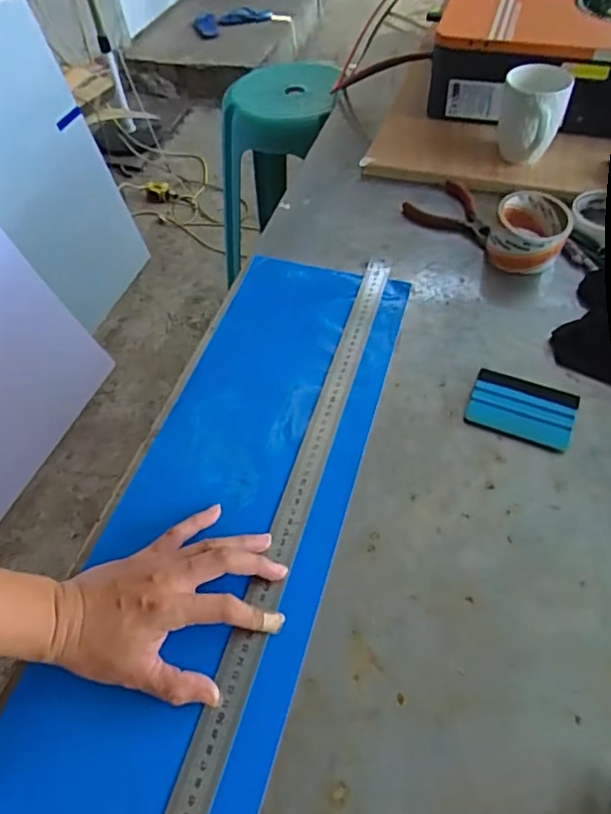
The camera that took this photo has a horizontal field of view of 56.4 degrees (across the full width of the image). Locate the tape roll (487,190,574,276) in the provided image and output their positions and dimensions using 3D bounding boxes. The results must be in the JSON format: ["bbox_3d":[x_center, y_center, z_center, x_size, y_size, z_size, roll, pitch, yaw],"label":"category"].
[{"bbox_3d":[0.266,-0.208,0.683,0.083,0.059,0.086,13,55,13],"label":"tape roll"}]

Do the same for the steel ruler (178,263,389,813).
[{"bbox_3d":[-0.059,0.216,0.410,0.028,0.008,0.976,13,54,12],"label":"steel ruler"}]

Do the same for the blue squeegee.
[{"bbox_3d":[0.212,0.001,0.558,0.096,0.005,0.071,19,56,16],"label":"blue squeegee"}]

